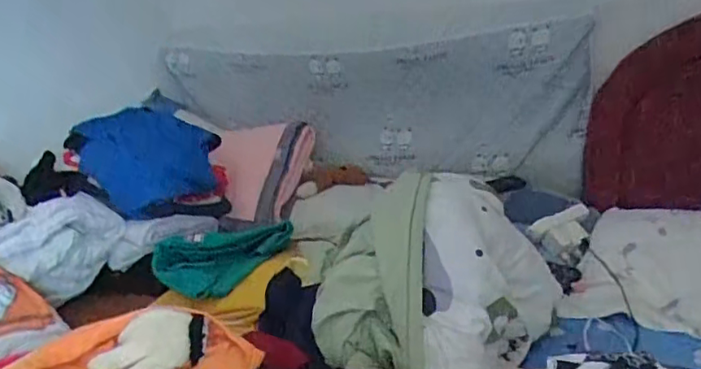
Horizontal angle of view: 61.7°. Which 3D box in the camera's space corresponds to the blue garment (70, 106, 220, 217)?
[{"bbox_3d":[-0.488,-0.063,1.431,0.313,0.241,0.063,-9,16,-12],"label":"blue garment"}]

